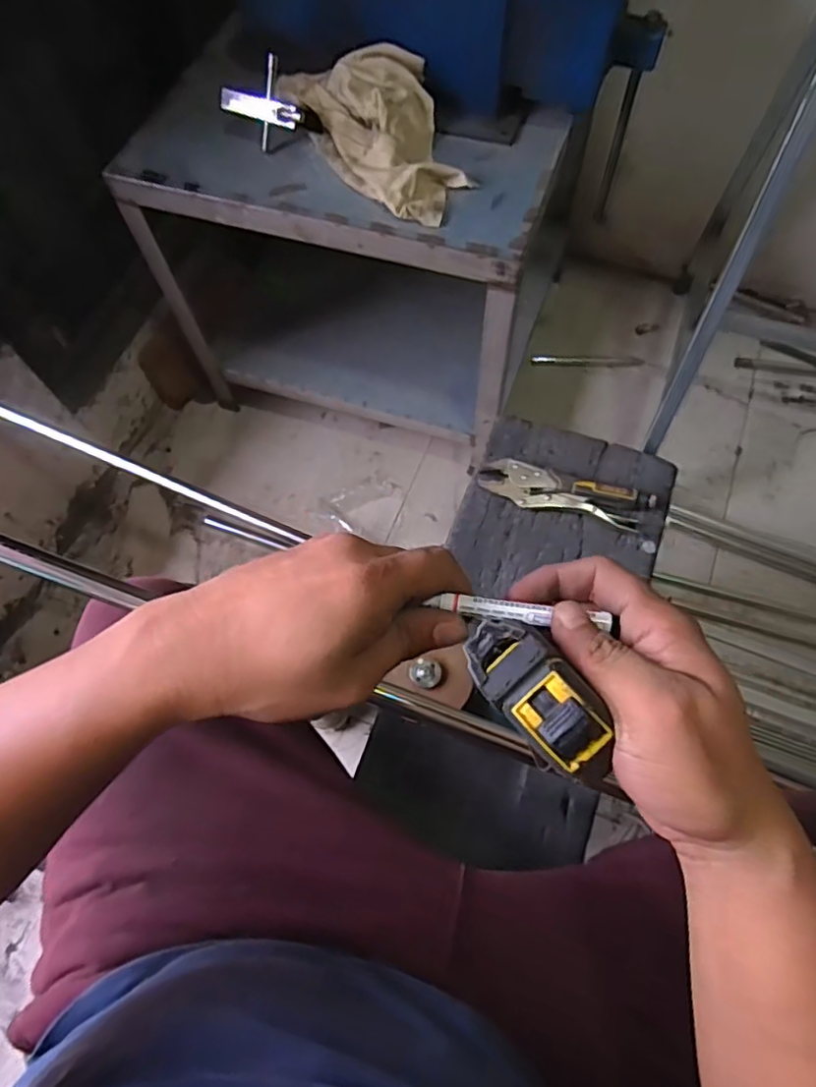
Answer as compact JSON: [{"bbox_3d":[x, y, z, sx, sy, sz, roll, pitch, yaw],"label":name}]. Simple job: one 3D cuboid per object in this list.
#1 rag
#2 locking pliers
[{"bbox_3d":[-0.035,-0.573,0.833,0.164,0.080,0.325,-33,68,-11],"label":"rag"},{"bbox_3d":[0.197,-0.065,0.782,0.211,0.023,0.052,17,68,10],"label":"locking pliers"}]

